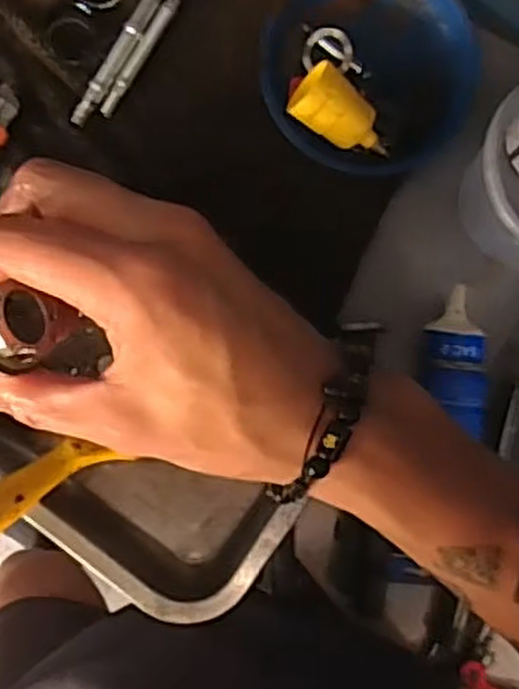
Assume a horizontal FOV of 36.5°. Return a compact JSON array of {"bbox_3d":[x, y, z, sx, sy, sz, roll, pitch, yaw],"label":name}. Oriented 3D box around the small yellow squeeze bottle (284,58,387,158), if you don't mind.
[{"bbox_3d":[0.054,-0.148,0.513,0.066,0.034,0.035,34,84,-1],"label":"small yellow squeeze bottle"}]

